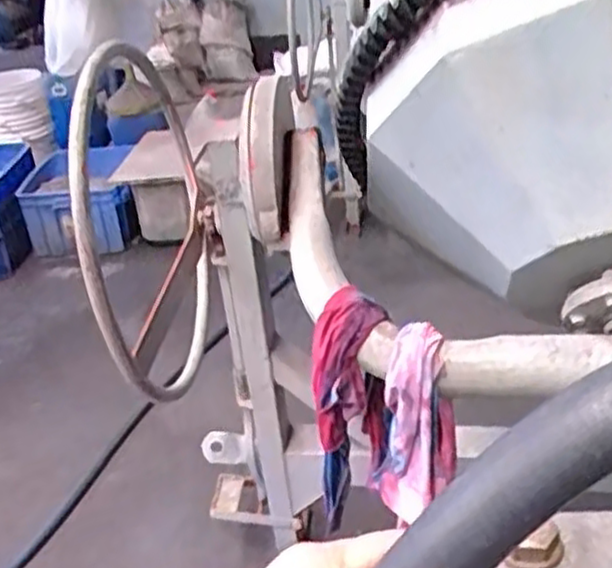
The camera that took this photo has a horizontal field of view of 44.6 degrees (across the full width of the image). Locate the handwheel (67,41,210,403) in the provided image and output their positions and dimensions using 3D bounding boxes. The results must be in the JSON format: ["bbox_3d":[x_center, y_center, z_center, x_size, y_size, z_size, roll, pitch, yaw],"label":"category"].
[{"bbox_3d":[-0.261,-0.091,1.308,0.169,0.595,0.519,-8,30,-4],"label":"handwheel"}]

